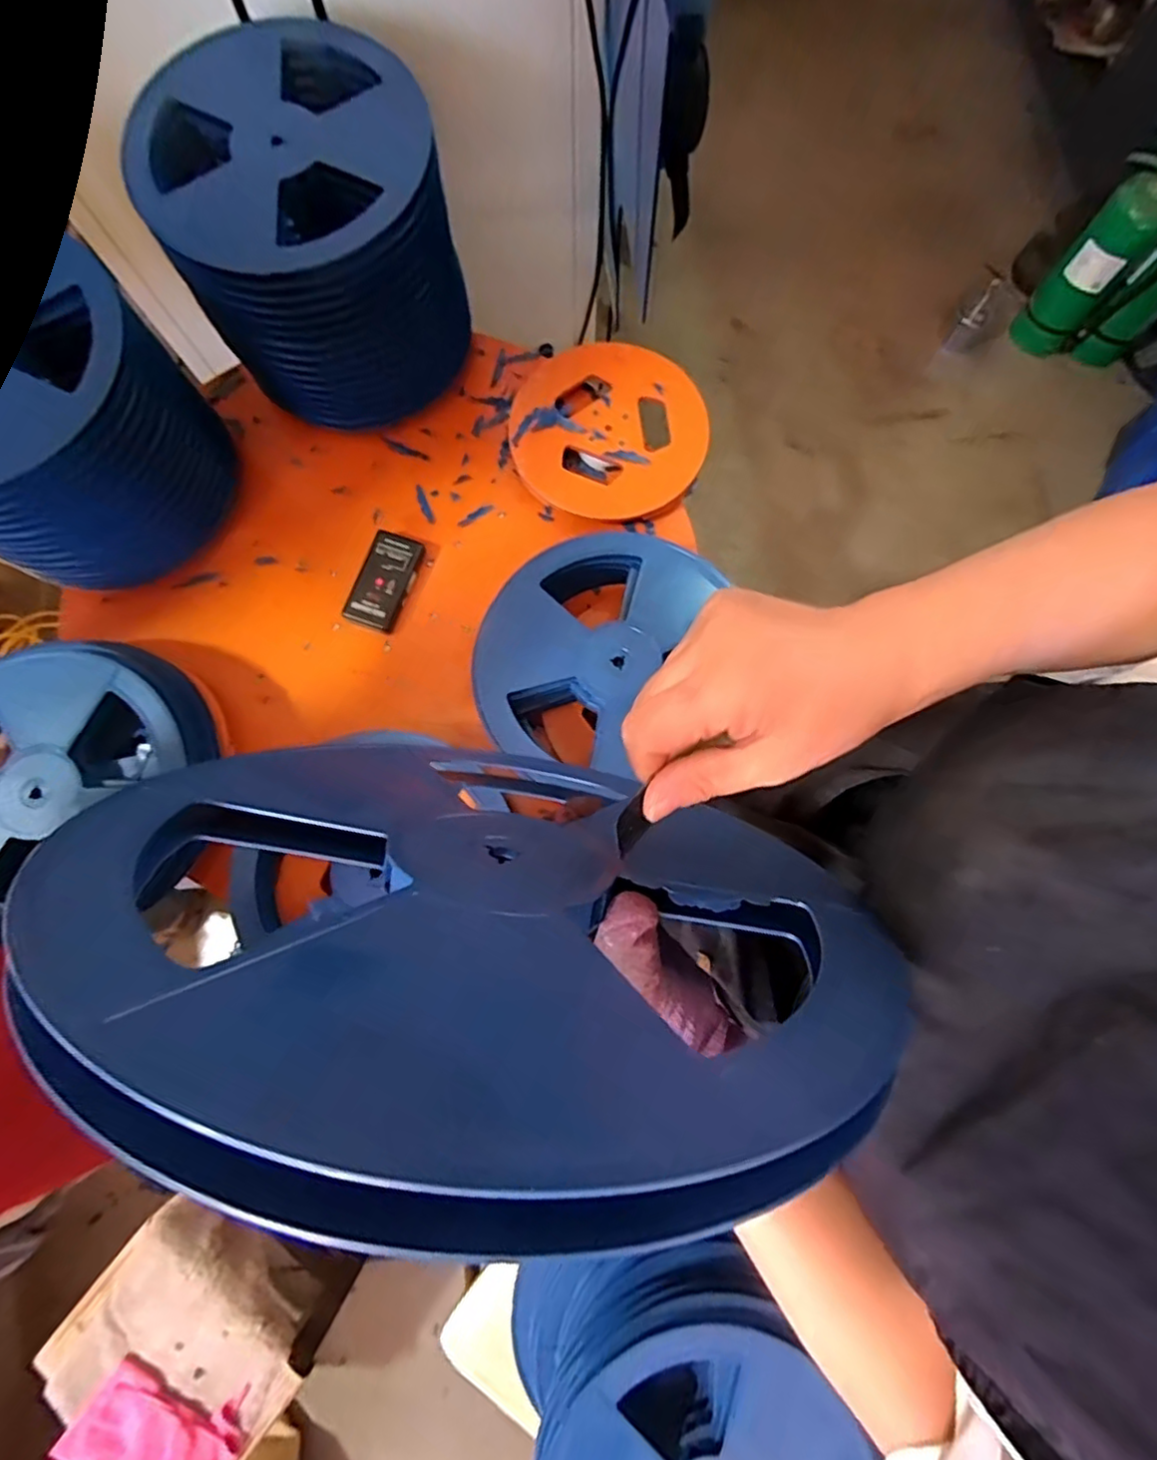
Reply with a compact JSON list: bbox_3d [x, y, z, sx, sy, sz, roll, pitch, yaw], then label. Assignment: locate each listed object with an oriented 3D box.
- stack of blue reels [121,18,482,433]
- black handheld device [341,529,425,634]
[{"bbox_3d":[-0.327,-0.599,0.814,0.309,0.290,0.298,-32,81,-6],"label":"stack of blue reels"},{"bbox_3d":[-0.261,-0.201,0.872,0.071,0.029,0.133,20,80,3],"label":"black handheld device"}]

